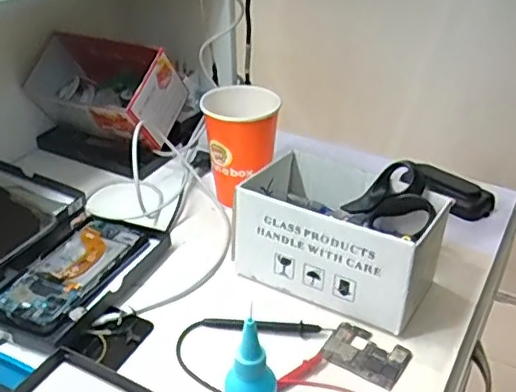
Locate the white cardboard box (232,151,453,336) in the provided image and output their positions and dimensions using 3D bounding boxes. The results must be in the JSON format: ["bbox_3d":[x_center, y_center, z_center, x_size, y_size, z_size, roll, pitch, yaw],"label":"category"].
[{"bbox_3d":[0.078,0.033,0.580,0.172,0.094,0.108,20,37,26],"label":"white cardboard box"}]

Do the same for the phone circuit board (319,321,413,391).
[{"bbox_3d":[0.092,0.134,0.516,0.066,0.010,0.048,20,37,27],"label":"phone circuit board"}]

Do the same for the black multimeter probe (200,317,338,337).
[{"bbox_3d":[0.008,0.117,0.539,0.115,0.011,0.011,4,33,4],"label":"black multimeter probe"}]

